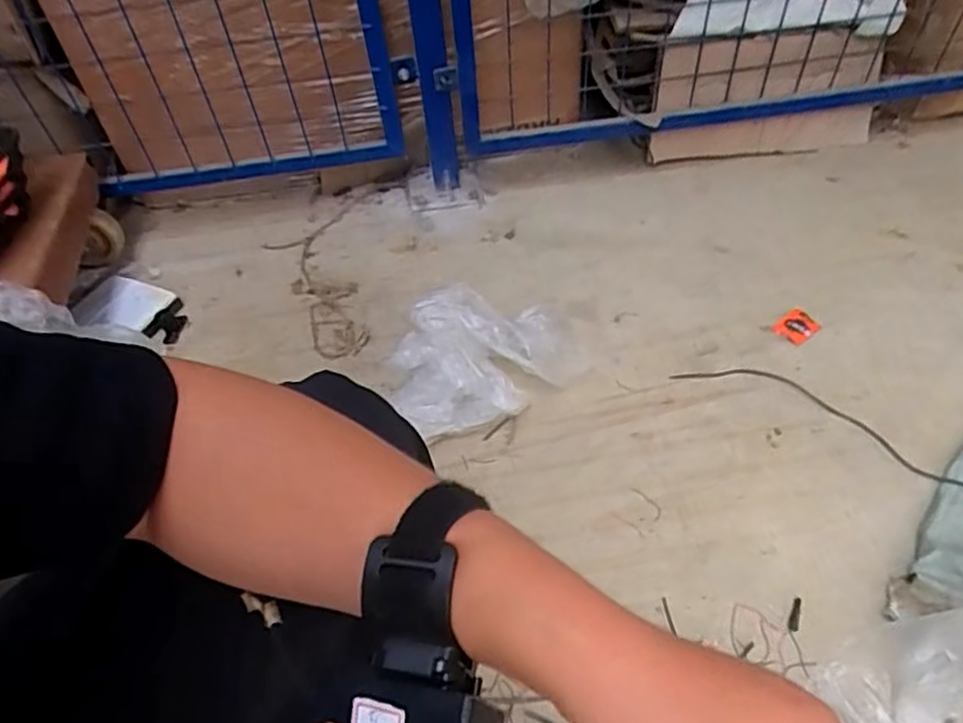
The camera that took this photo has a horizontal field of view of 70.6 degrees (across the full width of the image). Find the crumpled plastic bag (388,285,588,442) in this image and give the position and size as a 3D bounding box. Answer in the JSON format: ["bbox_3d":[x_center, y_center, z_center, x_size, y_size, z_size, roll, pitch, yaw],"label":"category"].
[{"bbox_3d":[0.002,-0.014,0.953,0.283,0.121,0.167,-24,51,-15],"label":"crumpled plastic bag"}]

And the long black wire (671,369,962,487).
[{"bbox_3d":[0.489,0.084,0.914,0.453,0.006,0.074,24,56,24],"label":"long black wire"}]

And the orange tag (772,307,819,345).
[{"bbox_3d":[0.477,-0.053,1.028,0.060,0.009,0.047,-33,54,-21],"label":"orange tag"}]

